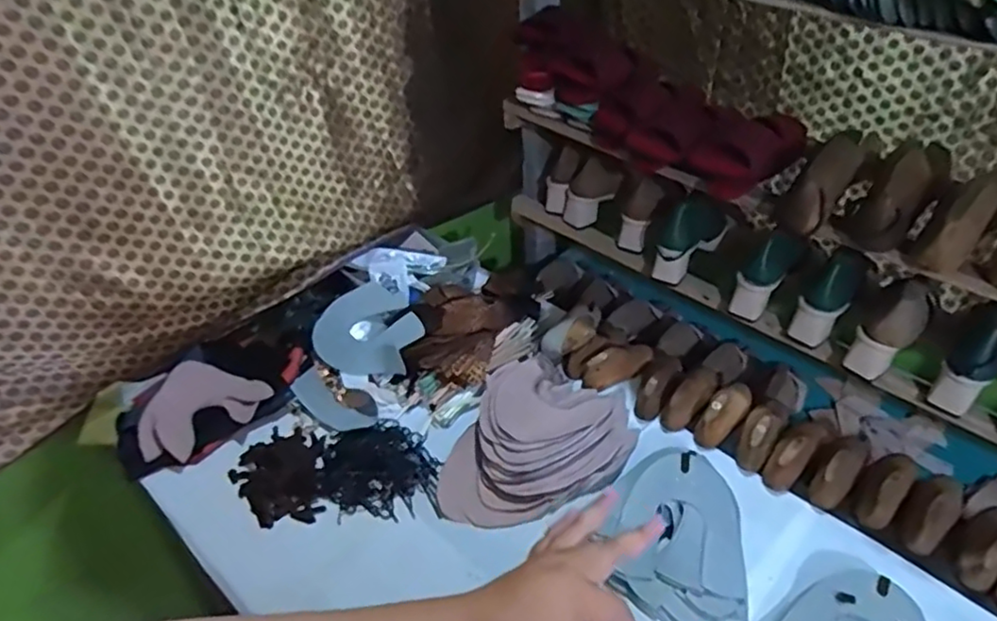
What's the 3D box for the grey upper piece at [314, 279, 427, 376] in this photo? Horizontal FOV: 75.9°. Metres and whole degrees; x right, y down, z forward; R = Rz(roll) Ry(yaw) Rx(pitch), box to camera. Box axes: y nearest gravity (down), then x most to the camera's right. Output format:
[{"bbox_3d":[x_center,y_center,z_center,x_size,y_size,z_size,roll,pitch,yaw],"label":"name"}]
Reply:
[{"bbox_3d":[-0.220,0.035,1.070,0.169,0.072,0.202,-14,40,-13],"label":"grey upper piece"}]

